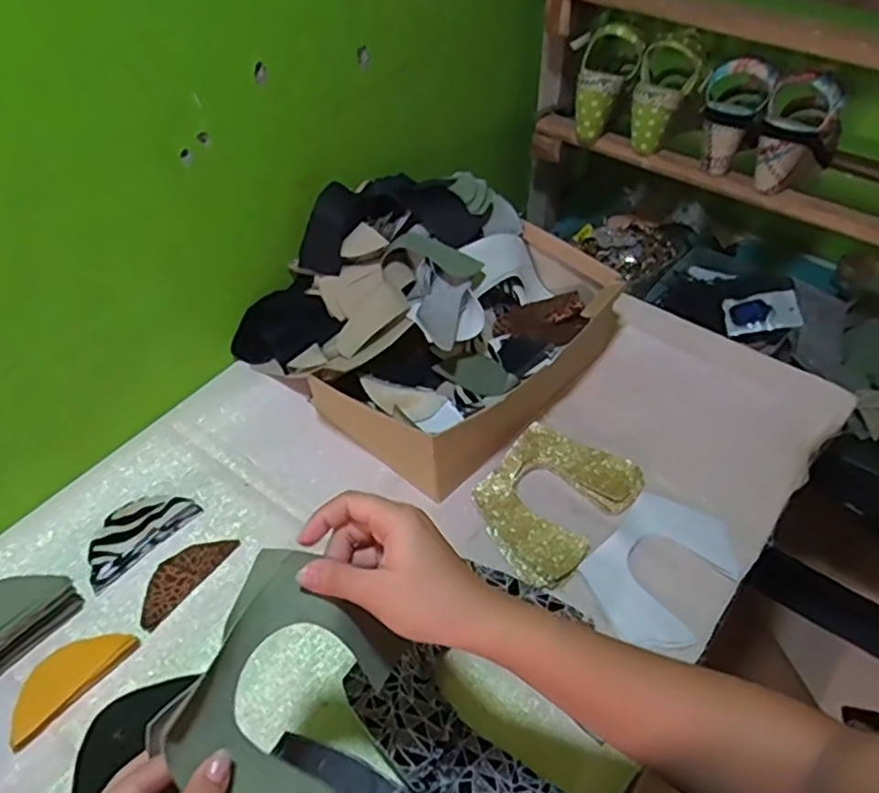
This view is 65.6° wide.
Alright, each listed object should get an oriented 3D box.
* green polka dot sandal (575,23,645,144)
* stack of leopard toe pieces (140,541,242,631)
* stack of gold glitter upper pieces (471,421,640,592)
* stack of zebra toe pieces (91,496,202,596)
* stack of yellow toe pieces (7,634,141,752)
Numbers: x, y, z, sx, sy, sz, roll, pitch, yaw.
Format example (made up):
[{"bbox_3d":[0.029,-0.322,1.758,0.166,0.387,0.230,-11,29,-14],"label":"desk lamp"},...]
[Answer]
[{"bbox_3d":[0.230,-0.428,0.937,0.078,0.143,0.079,12,48,10],"label":"green polka dot sandal"},{"bbox_3d":[-0.245,0.169,0.648,0.047,0.006,0.105,29,53,24],"label":"stack of leopard toe pieces"},{"bbox_3d":[0.114,0.099,0.693,0.125,0.026,0.165,35,56,27],"label":"stack of gold glitter upper pieces"},{"bbox_3d":[-0.298,0.132,0.665,0.056,0.012,0.114,29,53,24],"label":"stack of zebra toe pieces"},{"bbox_3d":[-0.314,0.236,0.574,0.048,0.007,0.107,32,55,26],"label":"stack of yellow toe pieces"}]

